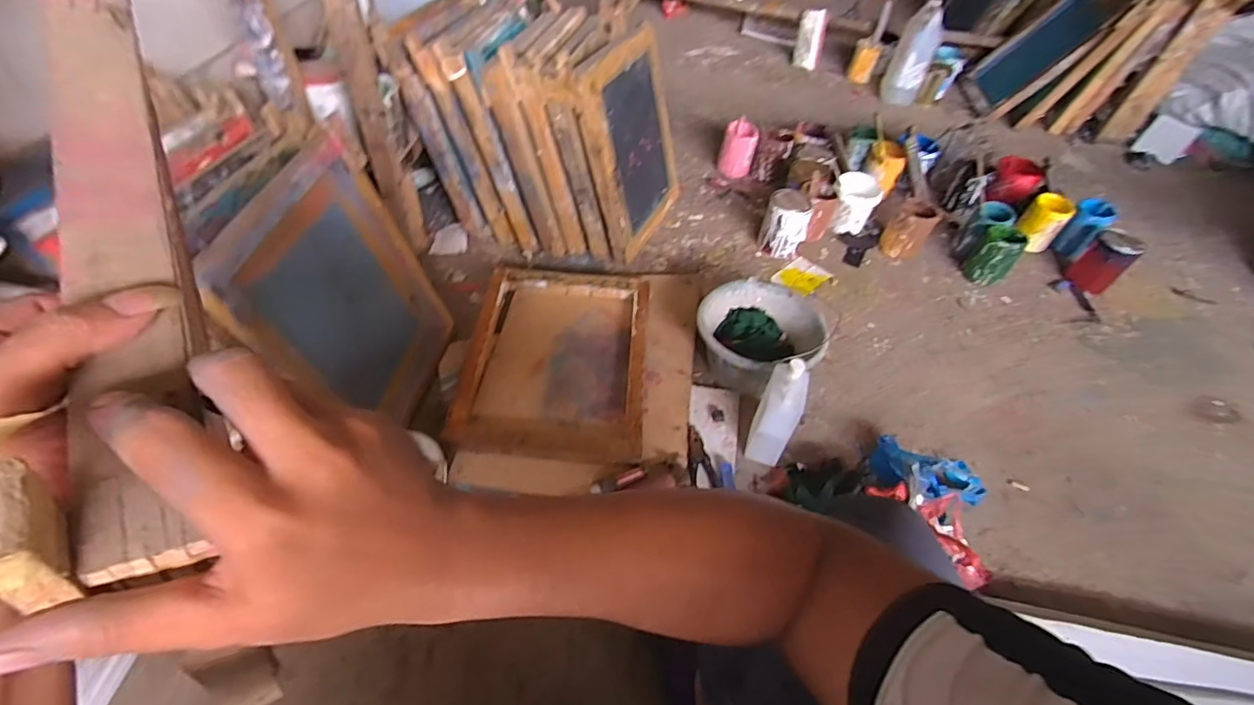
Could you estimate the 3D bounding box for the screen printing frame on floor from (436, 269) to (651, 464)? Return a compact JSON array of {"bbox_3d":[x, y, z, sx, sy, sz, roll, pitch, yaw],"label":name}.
[{"bbox_3d":[-0.139,0.008,1.150,0.360,0.046,0.449,6,49,0],"label":"screen printing frame on floor"}]

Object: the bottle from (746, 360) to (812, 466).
[{"bbox_3d":[0.274,0.109,1.007,0.071,0.204,0.093,21,51,12],"label":"bottle"}]

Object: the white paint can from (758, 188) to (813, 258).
[{"bbox_3d":[0.394,-0.320,1.378,0.107,0.142,0.089,14,50,7],"label":"white paint can"}]

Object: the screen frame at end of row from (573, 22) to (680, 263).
[{"bbox_3d":[0.020,-0.496,1.341,0.044,0.454,0.343,12,49,27],"label":"screen frame at end of row"}]

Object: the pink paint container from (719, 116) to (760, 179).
[{"bbox_3d":[0.335,-0.611,1.668,0.100,0.138,0.097,13,50,6],"label":"pink paint container"}]

